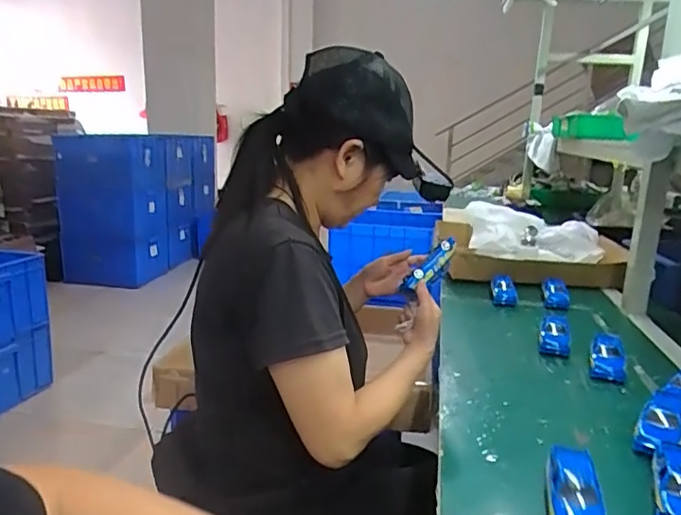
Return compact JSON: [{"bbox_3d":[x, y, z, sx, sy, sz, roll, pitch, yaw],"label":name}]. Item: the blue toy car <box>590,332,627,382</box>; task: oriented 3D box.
[{"bbox_3d":[0.448,0.169,0.913,0.054,0.044,0.095,7,15,23],"label":"blue toy car"}]

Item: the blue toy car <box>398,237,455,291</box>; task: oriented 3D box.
[{"bbox_3d":[0.157,0.017,0.926,0.123,0.037,0.037,-46,35,-19],"label":"blue toy car"}]

